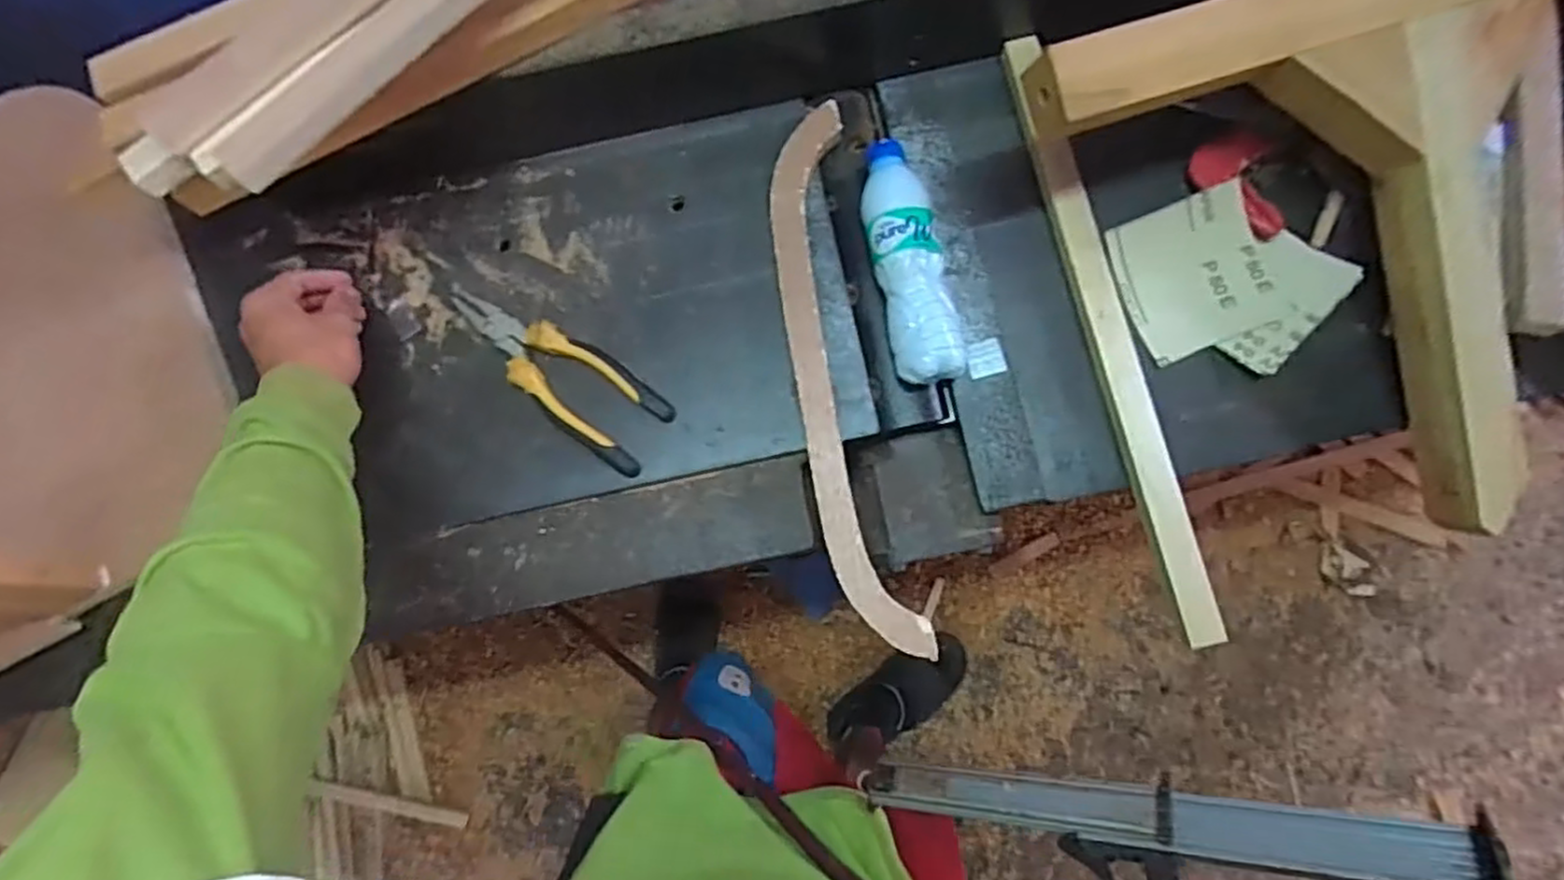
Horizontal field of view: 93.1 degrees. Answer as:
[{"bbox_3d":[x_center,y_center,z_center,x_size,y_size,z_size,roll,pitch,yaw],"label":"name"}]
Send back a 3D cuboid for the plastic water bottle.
[{"bbox_3d":[0.099,-0.141,0.580,0.055,0.048,0.194,-10,82,2],"label":"plastic water bottle"}]

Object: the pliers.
[{"bbox_3d":[-0.183,-0.056,0.595,0.204,0.027,0.066,36,87,7],"label":"pliers"}]

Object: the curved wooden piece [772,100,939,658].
[{"bbox_3d":[0.046,-0.052,0.582,0.066,0.031,0.428,-10,82,3],"label":"curved wooden piece"}]

